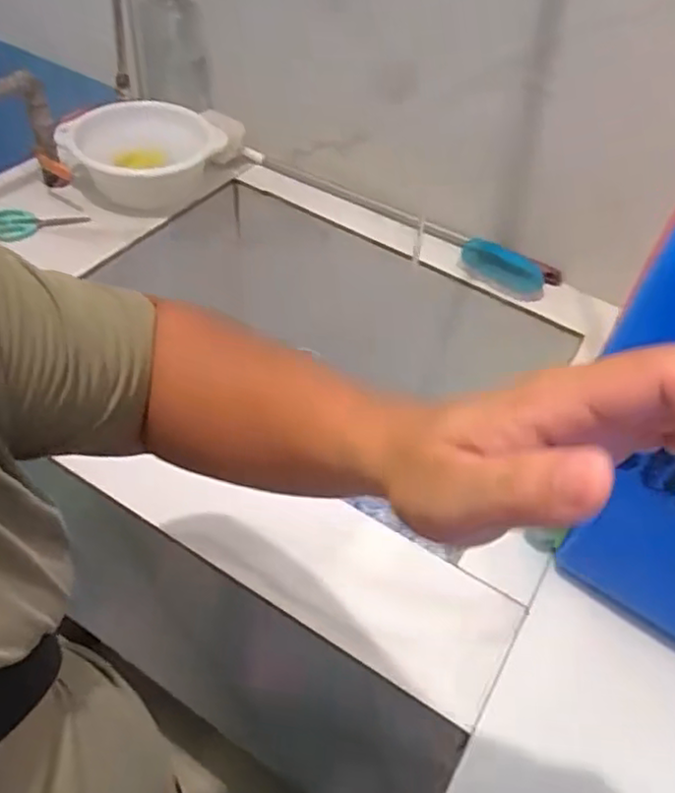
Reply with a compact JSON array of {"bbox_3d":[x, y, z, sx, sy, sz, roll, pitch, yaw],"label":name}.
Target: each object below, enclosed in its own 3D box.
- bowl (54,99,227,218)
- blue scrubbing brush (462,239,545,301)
[{"bbox_3d":[-0.291,-0.361,1.017,0.237,0.088,0.191,1,48,-6],"label":"bowl"},{"bbox_3d":[0.229,-0.179,0.936,0.125,0.048,0.051,33,53,21],"label":"blue scrubbing brush"}]

